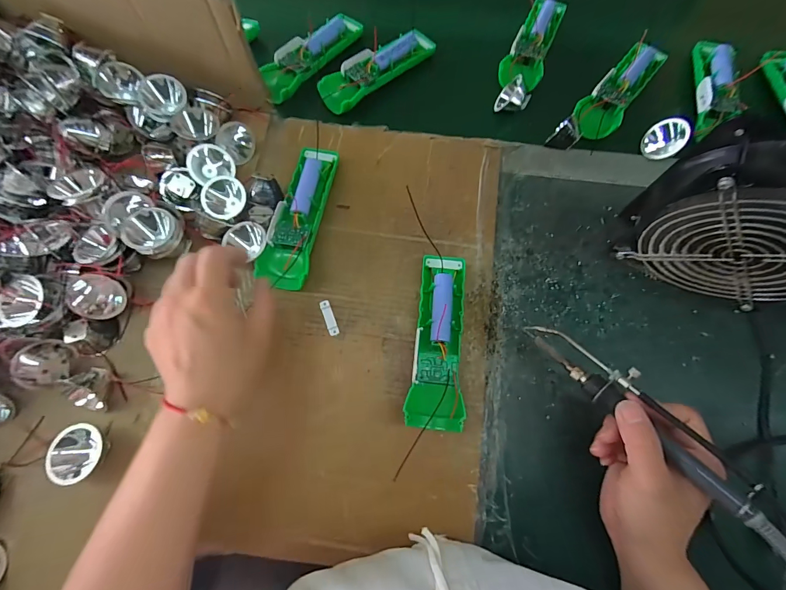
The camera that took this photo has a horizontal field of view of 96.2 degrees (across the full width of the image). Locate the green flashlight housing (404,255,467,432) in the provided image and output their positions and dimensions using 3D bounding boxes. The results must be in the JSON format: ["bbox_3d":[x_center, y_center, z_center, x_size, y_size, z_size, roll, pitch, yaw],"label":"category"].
[{"bbox_3d":[0.042,0.039,0.329,0.046,0.032,0.159,5,72,2],"label":"green flashlight housing"}]

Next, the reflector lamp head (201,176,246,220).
[{"bbox_3d":[-0.173,-0.099,0.363,0.041,0.028,0.037,-29,79,-7],"label":"reflector lamp head"}]

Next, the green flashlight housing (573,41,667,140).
[{"bbox_3d":[0.258,-0.229,0.406,0.049,0.032,0.137,44,77,13],"label":"green flashlight housing"}]

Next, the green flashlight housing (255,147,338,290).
[{"bbox_3d":[-0.096,-0.082,0.359,0.049,0.028,0.156,9,72,3],"label":"green flashlight housing"}]

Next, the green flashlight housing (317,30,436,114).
[{"bbox_3d":[-0.020,-0.278,0.431,0.149,0.027,0.049,-38,76,-11],"label":"green flashlight housing"}]

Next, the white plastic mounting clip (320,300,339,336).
[{"bbox_3d":[-0.063,0.022,0.348,0.010,0.004,0.037,-21,73,-7],"label":"white plastic mounting clip"}]

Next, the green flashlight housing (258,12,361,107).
[{"bbox_3d":[-0.105,-0.302,0.440,0.046,0.024,0.155,40,76,12],"label":"green flashlight housing"}]

